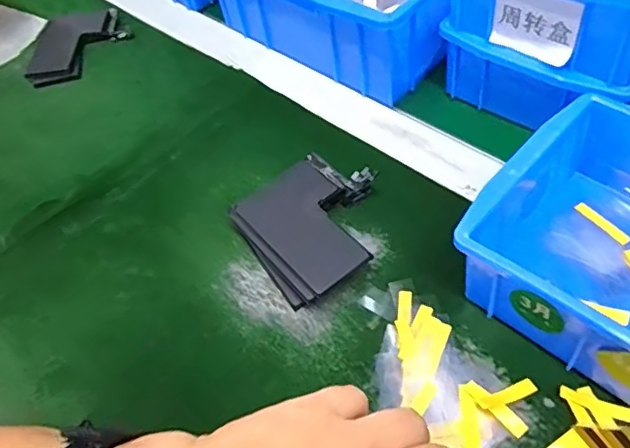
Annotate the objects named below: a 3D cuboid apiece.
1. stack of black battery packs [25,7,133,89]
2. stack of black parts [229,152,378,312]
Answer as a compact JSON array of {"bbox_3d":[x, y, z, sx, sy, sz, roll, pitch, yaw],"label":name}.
[{"bbox_3d":[-0.224,-0.165,0.529,0.086,0.015,0.090,3,54,11],"label":"stack of black battery packs"},{"bbox_3d":[0.004,0.001,0.365,0.087,0.027,0.091,-31,55,-14],"label":"stack of black parts"}]

